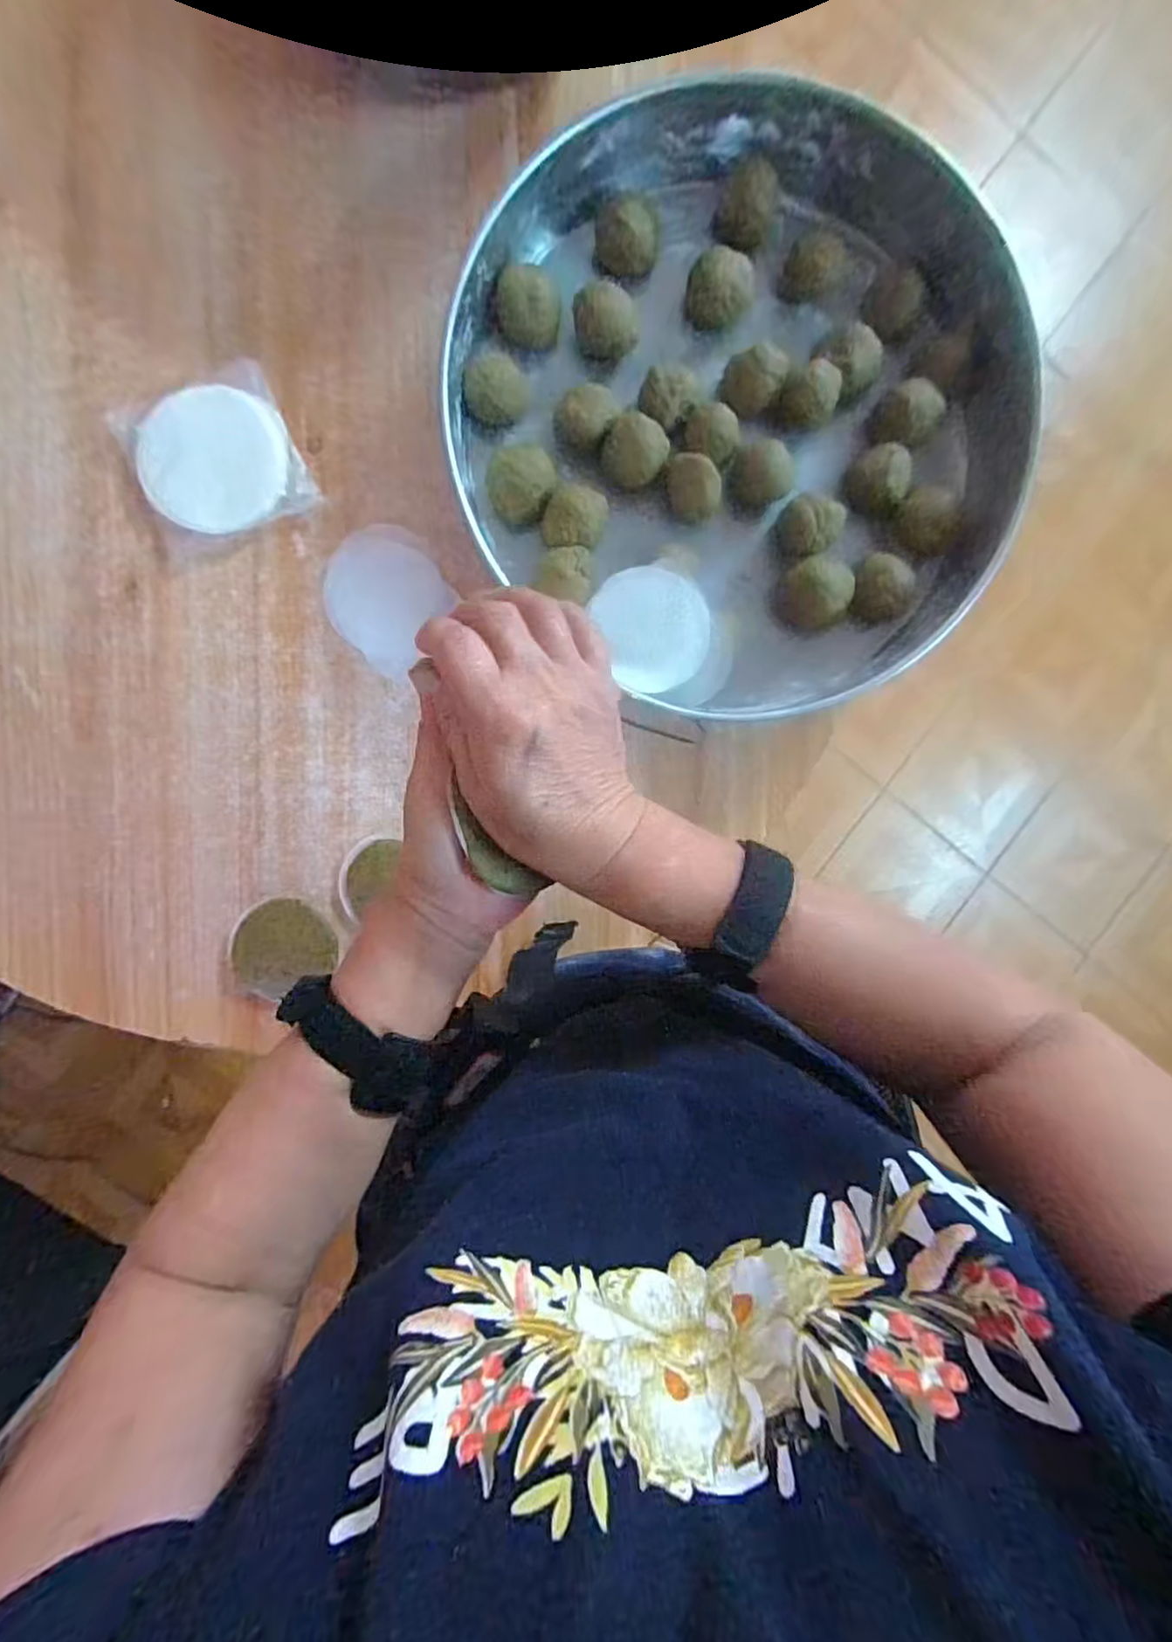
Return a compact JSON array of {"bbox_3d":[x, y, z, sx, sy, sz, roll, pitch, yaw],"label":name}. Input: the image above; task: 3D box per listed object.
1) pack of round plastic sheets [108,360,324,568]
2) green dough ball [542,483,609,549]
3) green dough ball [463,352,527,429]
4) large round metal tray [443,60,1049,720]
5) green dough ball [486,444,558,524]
[{"bbox_3d":[-0.286,-0.280,0.478,0.119,0.012,0.112,-23,95,-1],"label":"pack of round plastic sheets"},{"bbox_3d":[-0.010,-0.233,0.484,0.045,0.037,0.049,0,94,-3],"label":"green dough ball"},{"bbox_3d":[-0.069,-0.327,0.475,0.045,0.039,0.038,-17,95,-1],"label":"green dough ball"},{"bbox_3d":[0.126,-0.313,0.481,0.415,0.075,0.421,0,94,-3],"label":"large round metal tray"},{"bbox_3d":[-0.050,-0.260,0.479,0.047,0.035,0.057,29,92,-4],"label":"green dough ball"}]

